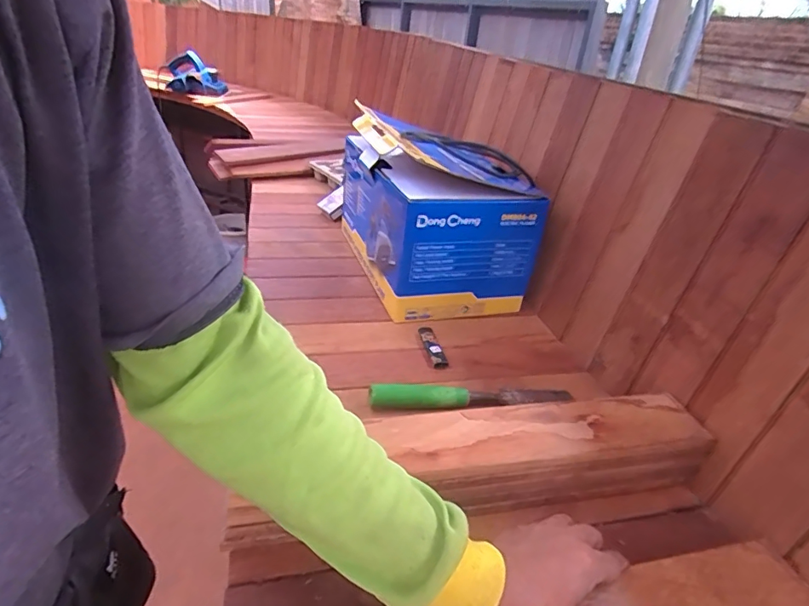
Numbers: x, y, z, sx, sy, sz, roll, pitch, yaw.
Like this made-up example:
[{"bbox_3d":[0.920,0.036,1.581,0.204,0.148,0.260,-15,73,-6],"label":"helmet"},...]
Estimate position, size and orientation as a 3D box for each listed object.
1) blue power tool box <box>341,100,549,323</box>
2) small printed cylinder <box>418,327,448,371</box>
[{"bbox_3d":[0.035,-0.148,0.774,0.206,0.222,0.317,-6,32,-22],"label":"blue power tool box"},{"bbox_3d":[0.036,0.057,0.618,0.018,0.012,0.079,-2,31,-16],"label":"small printed cylinder"}]

